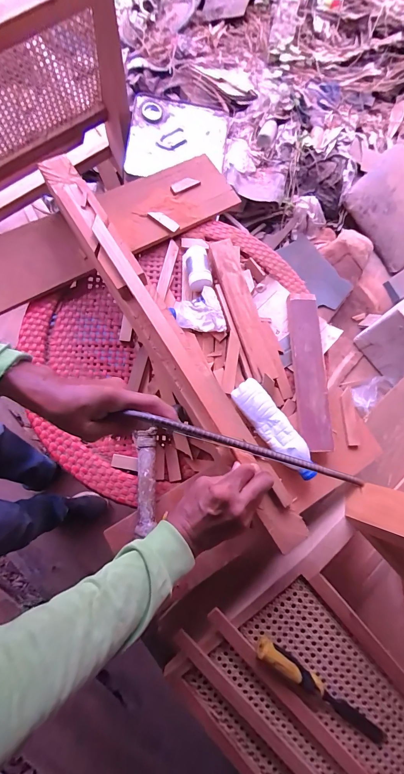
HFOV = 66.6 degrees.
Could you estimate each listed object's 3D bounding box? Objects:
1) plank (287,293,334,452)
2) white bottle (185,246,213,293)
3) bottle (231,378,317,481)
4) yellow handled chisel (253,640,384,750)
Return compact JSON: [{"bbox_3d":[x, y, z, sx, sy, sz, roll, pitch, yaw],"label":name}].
[{"bbox_3d":[0.205,-0.037,0.589,0.056,0.013,0.309,-4,74,14],"label":"plank"},{"bbox_3d":[-0.008,-0.231,0.612,0.042,0.038,0.098,-9,77,-4],"label":"white bottle"},{"bbox_3d":[0.128,0.078,0.544,0.055,0.054,0.200,-36,80,-9],"label":"bottle"},{"bbox_3d":[0.188,0.475,0.473,0.234,0.025,0.028,35,78,6],"label":"yellow handled chisel"}]

